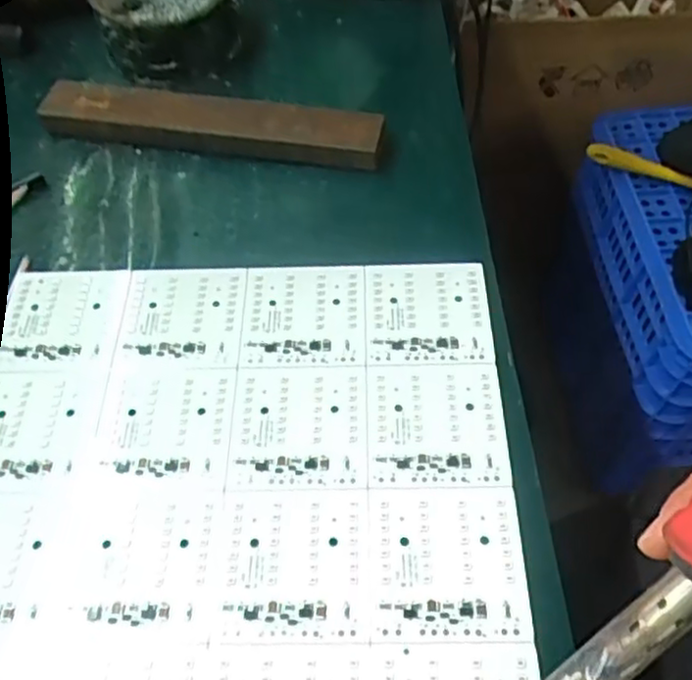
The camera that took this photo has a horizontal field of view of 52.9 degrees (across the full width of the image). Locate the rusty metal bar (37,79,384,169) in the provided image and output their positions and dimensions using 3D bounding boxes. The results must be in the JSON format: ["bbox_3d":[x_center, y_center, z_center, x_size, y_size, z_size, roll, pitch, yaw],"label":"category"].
[{"bbox_3d":[-0.078,-0.122,0.392,0.196,0.022,0.027,10,56,9],"label":"rusty metal bar"}]

